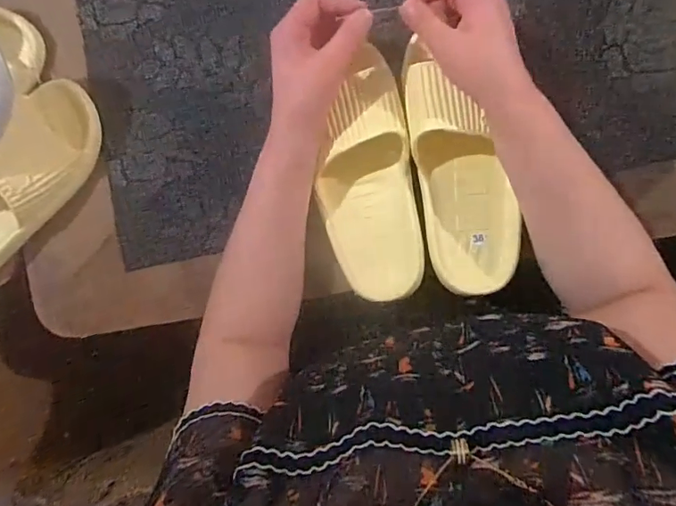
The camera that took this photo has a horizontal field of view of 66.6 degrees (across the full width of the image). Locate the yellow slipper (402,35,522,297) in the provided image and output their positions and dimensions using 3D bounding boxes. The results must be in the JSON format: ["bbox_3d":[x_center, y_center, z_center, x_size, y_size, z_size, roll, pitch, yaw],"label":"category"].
[{"bbox_3d":[0.115,-0.075,0.466,0.094,0.074,0.226,-11,89,8],"label":"yellow slipper"}]

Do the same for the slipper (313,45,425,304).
[{"bbox_3d":[0.024,-0.068,0.484,0.091,0.067,0.229,-9,90,8],"label":"slipper"}]

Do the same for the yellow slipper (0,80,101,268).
[{"bbox_3d":[-0.352,-0.065,0.533,0.099,0.065,0.259,44,96,5],"label":"yellow slipper"}]

